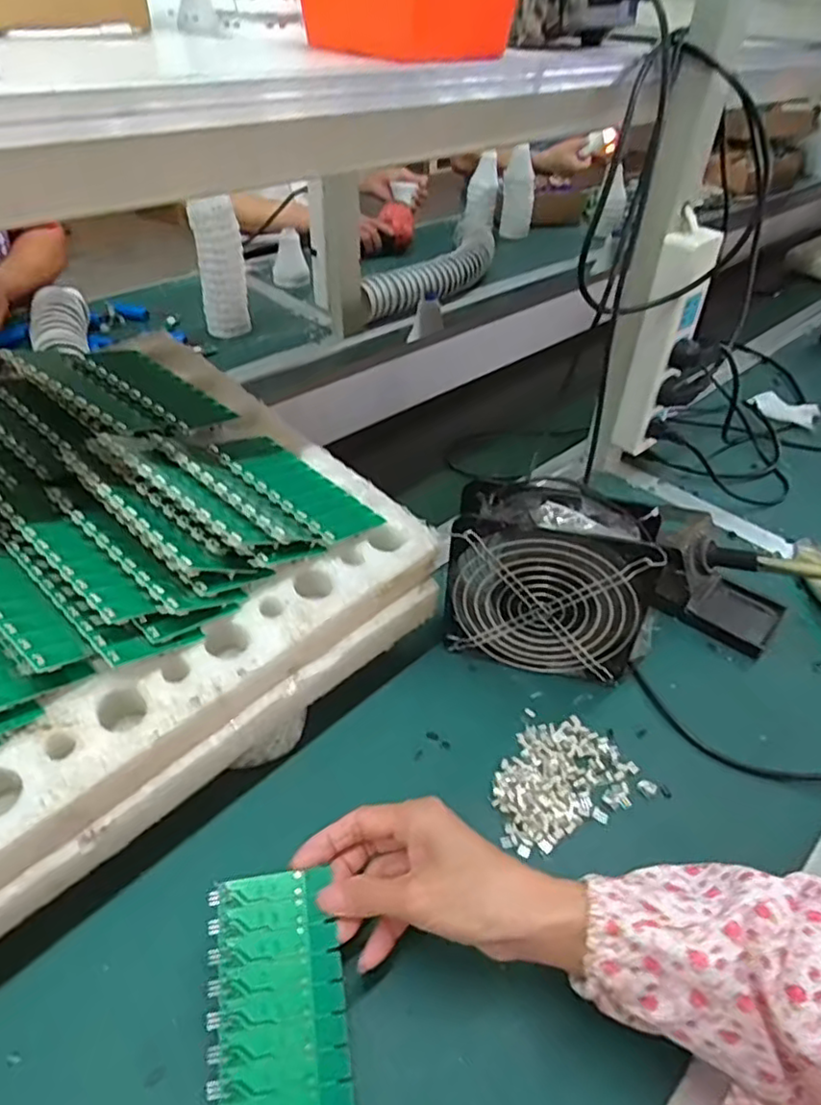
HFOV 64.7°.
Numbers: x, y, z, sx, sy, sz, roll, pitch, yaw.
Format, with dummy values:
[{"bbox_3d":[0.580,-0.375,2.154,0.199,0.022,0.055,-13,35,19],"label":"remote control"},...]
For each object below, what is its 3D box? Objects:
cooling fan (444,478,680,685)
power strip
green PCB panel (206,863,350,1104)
[{"bbox_3d":[0.110,0.025,0.510,0.158,0.148,0.064,13,42,12],"label":"cooling fan"},{"bbox_3d":[0.252,-0.212,0.667,0.062,0.218,0.049,23,46,20],"label":"power strip"},{"bbox_3d":[-0.068,0.242,0.331,0.067,0.004,0.138,-6,59,-10],"label":"green PCB panel"}]

